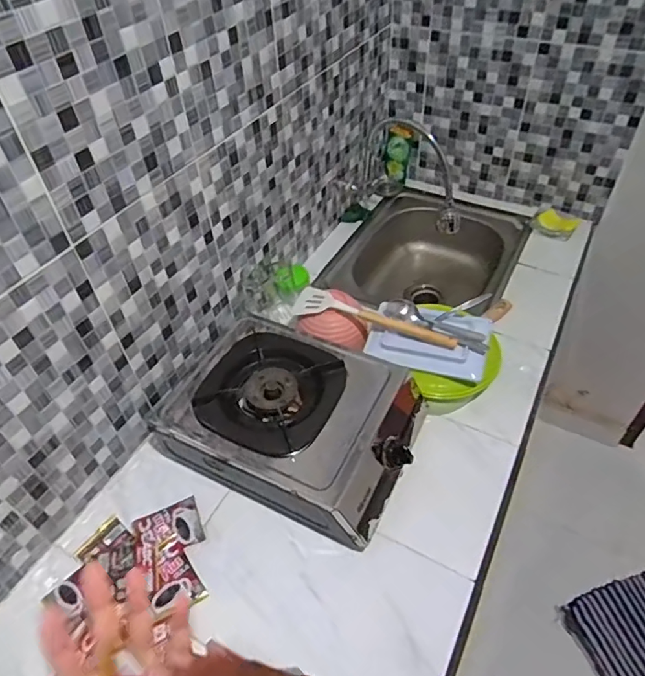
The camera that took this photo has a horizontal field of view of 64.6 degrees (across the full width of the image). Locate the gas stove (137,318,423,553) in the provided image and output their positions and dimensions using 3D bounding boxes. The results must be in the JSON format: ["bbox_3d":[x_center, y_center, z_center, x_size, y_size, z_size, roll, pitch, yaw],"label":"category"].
[{"bbox_3d":[-0.070,0.114,0.849,0.424,0.138,0.278,19,51,20],"label":"gas stove"}]

